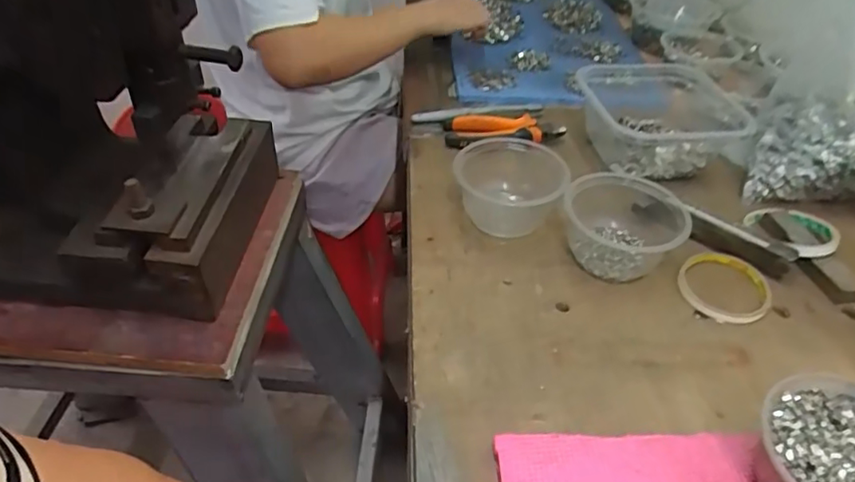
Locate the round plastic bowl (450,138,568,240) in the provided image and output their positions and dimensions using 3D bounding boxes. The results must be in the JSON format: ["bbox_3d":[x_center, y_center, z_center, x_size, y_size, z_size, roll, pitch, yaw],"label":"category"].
[{"bbox_3d":[0.084,-0.057,0.601,0.105,0.065,0.100,2,42,-2],"label":"round plastic bowl"}]

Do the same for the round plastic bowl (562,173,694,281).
[{"bbox_3d":[0.195,-0.020,0.572,0.108,0.057,0.117,2,42,-2],"label":"round plastic bowl"}]

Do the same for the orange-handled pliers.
[{"bbox_3d":[0.096,-0.143,0.728,0.148,0.024,0.051,-1,42,-5],"label":"orange-handled pliers"}]

